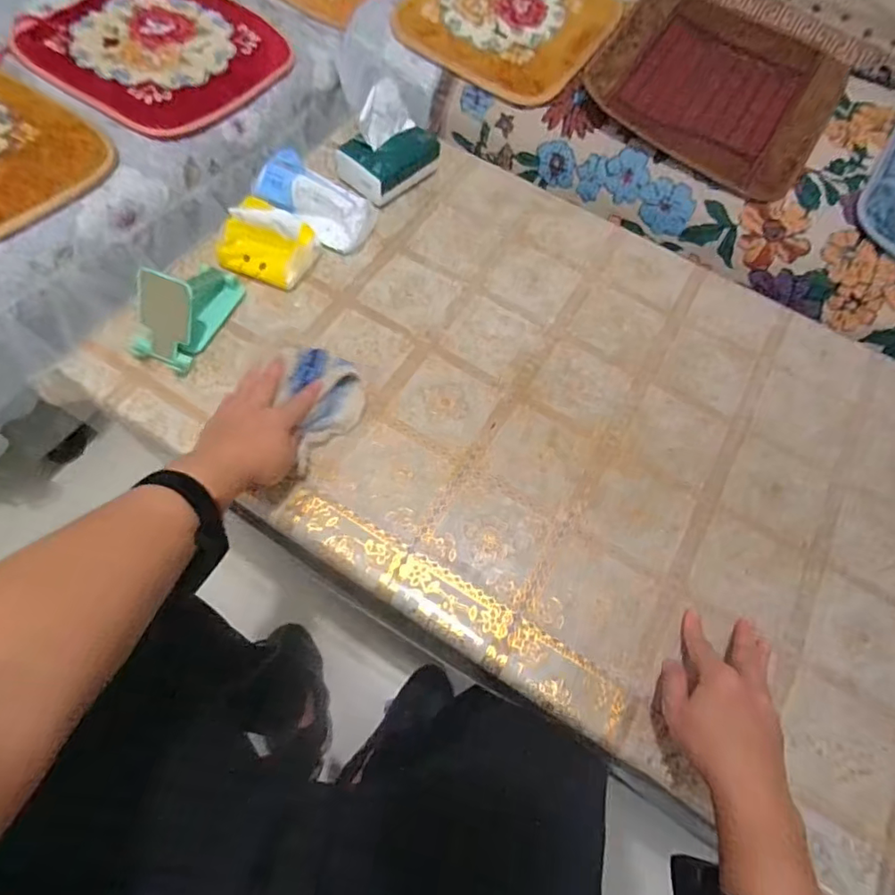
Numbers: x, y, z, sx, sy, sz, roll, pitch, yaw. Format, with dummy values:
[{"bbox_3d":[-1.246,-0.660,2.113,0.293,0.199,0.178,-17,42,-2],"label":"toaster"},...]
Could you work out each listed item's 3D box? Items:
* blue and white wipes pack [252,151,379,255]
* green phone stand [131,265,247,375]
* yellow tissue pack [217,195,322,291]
[{"bbox_3d":[-0.173,-0.317,0.676,0.153,0.069,0.081,36,68,13],"label":"blue and white wipes pack"},{"bbox_3d":[-0.298,-0.165,0.587,0.065,0.081,0.130,23,66,7],"label":"green phone stand"},{"bbox_3d":[-0.222,-0.258,0.646,0.105,0.070,0.097,23,66,7],"label":"yellow tissue pack"}]

